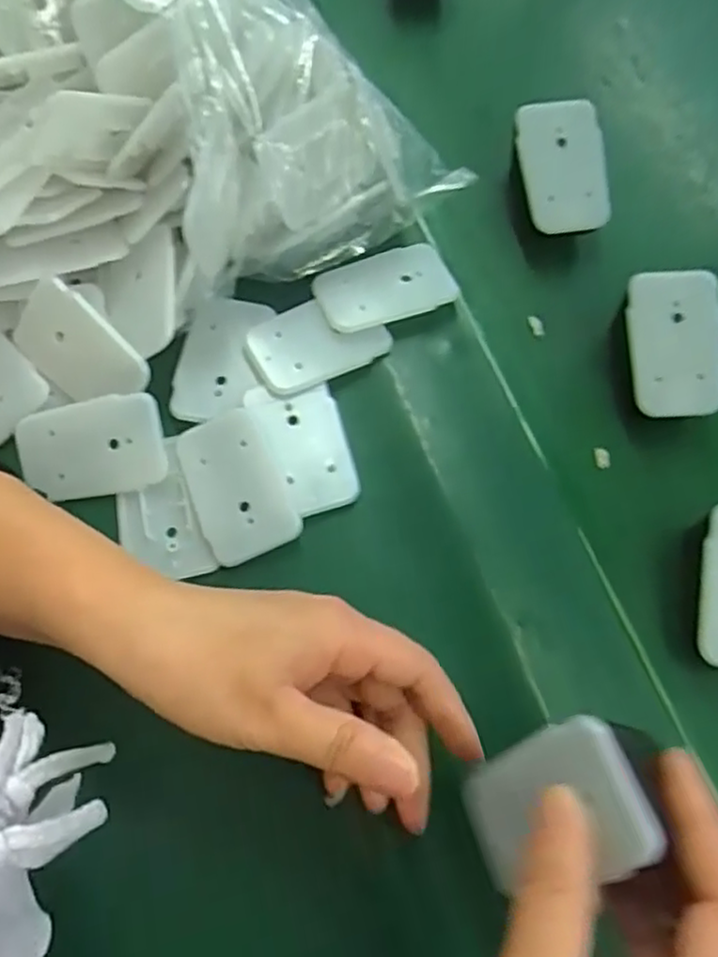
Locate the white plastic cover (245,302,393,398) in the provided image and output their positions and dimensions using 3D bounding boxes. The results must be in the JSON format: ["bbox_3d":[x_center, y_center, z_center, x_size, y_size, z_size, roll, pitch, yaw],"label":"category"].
[{"bbox_3d":[-0.021,-0.067,0.343,0.066,0.007,0.041,-27,74,-10],"label":"white plastic cover"}]

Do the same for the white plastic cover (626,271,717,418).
[{"bbox_3d":[0.149,-0.063,0.324,0.043,0.006,0.066,-2,93,2],"label":"white plastic cover"}]

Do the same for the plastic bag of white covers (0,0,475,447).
[{"bbox_3d":[-0.148,-0.194,0.335,0.268,0.120,0.283,-31,75,-11],"label":"plastic bag of white covers"}]

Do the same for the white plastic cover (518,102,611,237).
[{"bbox_3d":[0.107,-0.163,0.361,0.044,0.007,0.065,-10,96,-5],"label":"white plastic cover"}]

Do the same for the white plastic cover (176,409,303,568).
[{"bbox_3d":[-0.058,0.003,0.320,0.042,0.008,0.068,-25,74,-9],"label":"white plastic cover"}]

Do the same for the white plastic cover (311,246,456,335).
[{"bbox_3d":[0.013,-0.095,0.352,0.066,0.012,0.039,-15,72,-6],"label":"white plastic cover"}]

